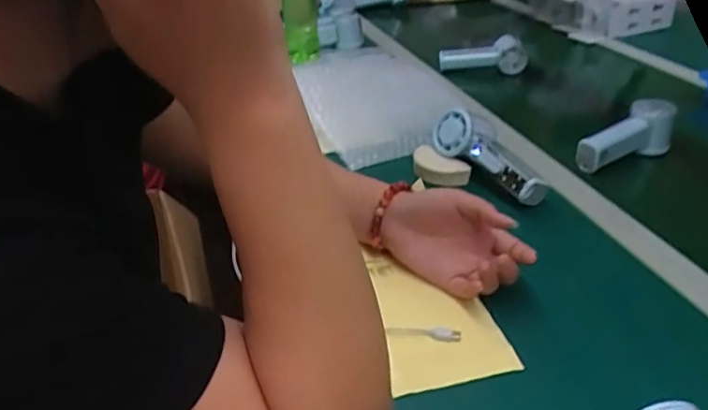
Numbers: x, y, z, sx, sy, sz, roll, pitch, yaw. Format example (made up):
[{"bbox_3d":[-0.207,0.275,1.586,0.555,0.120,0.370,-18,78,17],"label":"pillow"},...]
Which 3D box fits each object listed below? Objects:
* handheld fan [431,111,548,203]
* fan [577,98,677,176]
[{"bbox_3d":[0.157,-0.057,0.651,0.042,0.054,0.148,-21,52,-32],"label":"handheld fan"},{"bbox_3d":[0.341,-0.081,0.716,0.135,0.079,0.042,-18,37,-27],"label":"fan"}]

